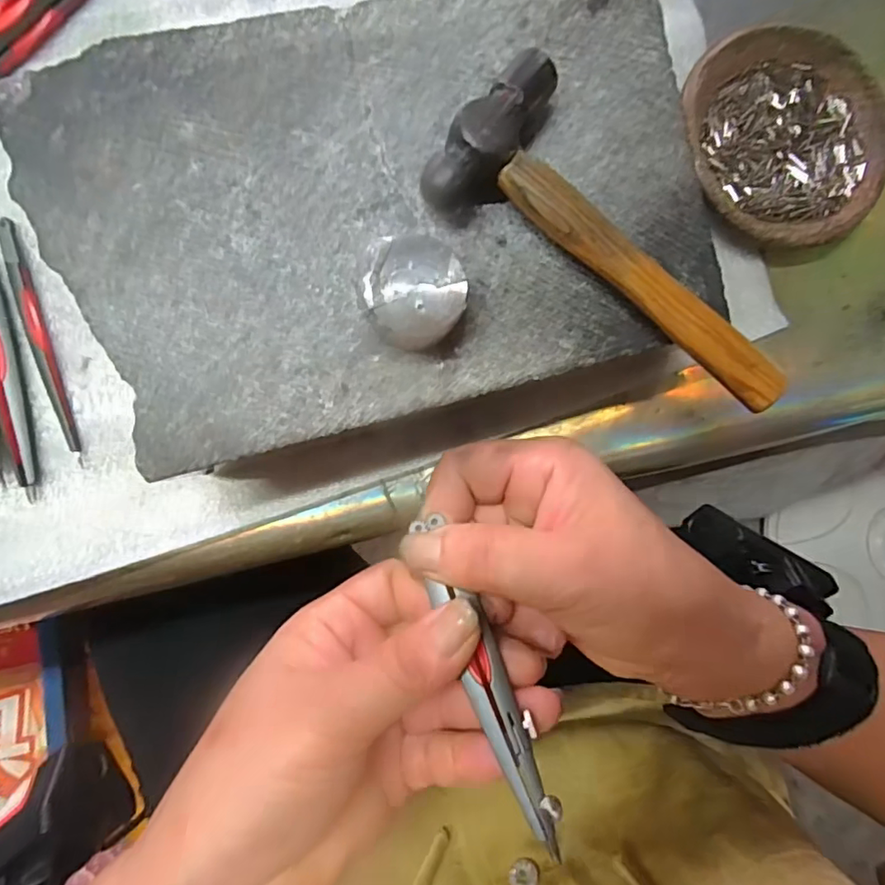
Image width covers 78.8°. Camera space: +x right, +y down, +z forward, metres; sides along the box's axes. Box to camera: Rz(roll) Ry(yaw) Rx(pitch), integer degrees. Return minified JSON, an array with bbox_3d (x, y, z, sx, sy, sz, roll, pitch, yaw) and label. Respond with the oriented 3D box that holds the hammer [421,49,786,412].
[{"bbox_3d":[0.072,-0.077,0.199,0.150,0.022,0.062,29,84,-5],"label":"hammer"}]

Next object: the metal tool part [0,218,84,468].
[{"bbox_3d":[-0.172,-0.043,0.230,0.009,0.005,0.104,-15,90,-8],"label":"metal tool part"}]

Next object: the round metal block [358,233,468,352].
[{"bbox_3d":[-0.010,-0.050,0.188,0.034,0.021,0.036,0,88,-7],"label":"round metal block"}]

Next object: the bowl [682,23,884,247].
[{"bbox_3d":[0.175,-0.154,0.278,0.110,0.020,0.108,-17,90,-8],"label":"bowl"}]

